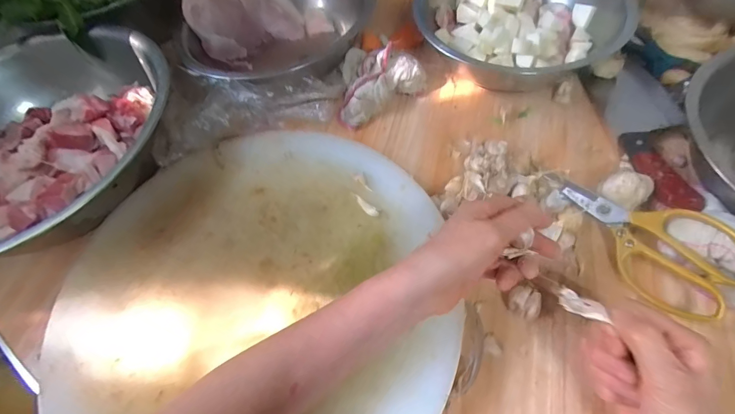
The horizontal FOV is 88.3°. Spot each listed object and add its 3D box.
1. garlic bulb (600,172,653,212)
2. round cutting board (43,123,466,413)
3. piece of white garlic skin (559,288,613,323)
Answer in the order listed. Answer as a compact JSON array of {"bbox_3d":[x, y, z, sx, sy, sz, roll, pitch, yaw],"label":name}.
[{"bbox_3d":[0.276,-0.020,0.404,0.038,0.036,0.039,-3,59,5],"label":"garlic bulb"},{"bbox_3d":[-0.114,0.080,0.389,0.399,0.029,0.383,-2,60,3],"label":"round cutting board"},{"bbox_3d":[0.167,0.077,0.294,0.032,0.008,0.022,17,38,32],"label":"piece of white garlic skin"}]

